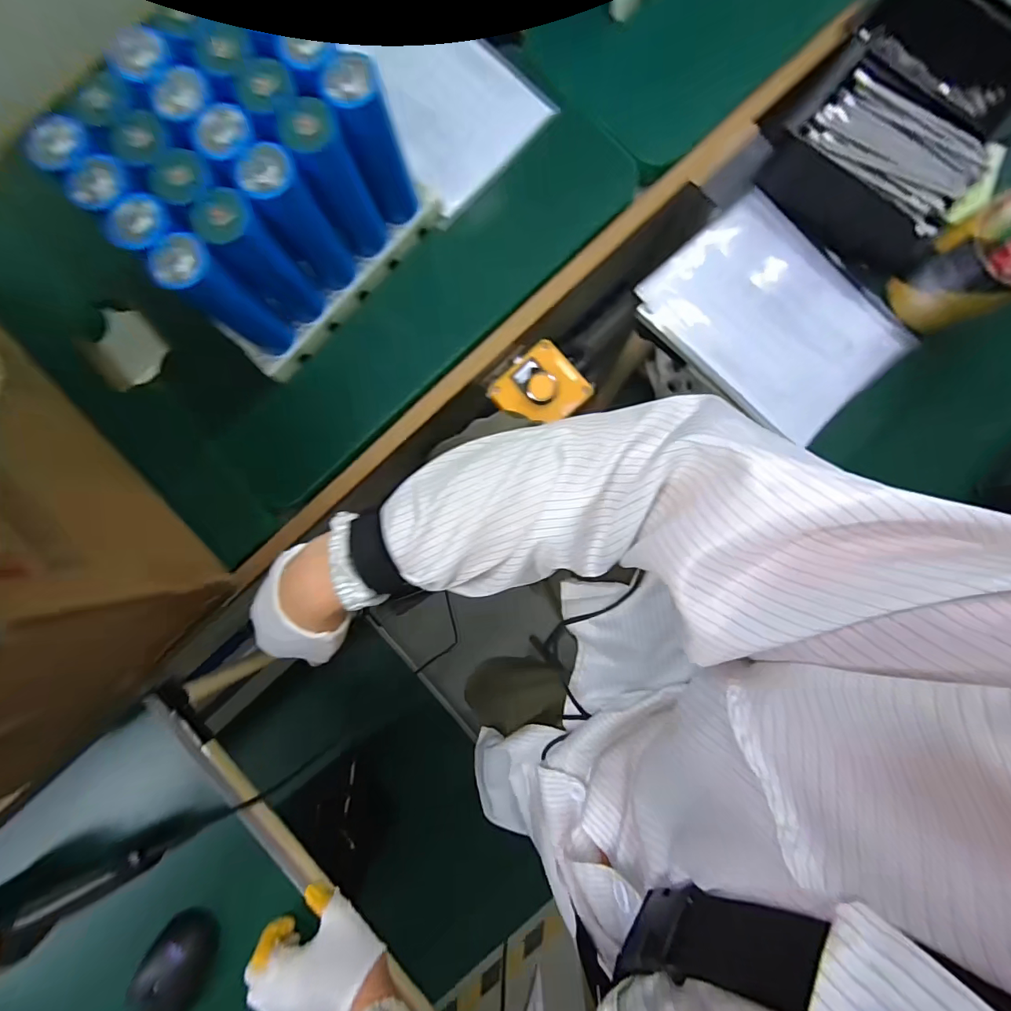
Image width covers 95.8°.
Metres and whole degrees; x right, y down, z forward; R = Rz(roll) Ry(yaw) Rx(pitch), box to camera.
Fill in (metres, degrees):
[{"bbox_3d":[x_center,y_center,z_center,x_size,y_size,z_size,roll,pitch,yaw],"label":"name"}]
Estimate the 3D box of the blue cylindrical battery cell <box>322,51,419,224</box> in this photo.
[{"bbox_3d":[-0.102,-0.285,0.374,0.037,0.135,0.035,0,87,3],"label":"blue cylindrical battery cell"}]

